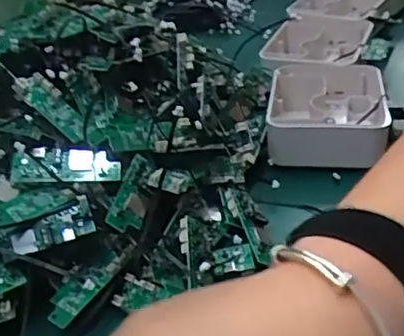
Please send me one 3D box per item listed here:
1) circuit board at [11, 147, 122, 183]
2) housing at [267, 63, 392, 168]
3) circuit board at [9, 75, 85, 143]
[{"bbox_3d":[-0.090,-0.002,0.396,0.070,0.008,0.023,0,68,-4],"label":"circuit board"},{"bbox_3d":[0.116,-0.049,0.539,0.105,0.047,0.130,-1,33,10],"label":"housing"},{"bbox_3d":[-0.106,-0.045,0.422,0.063,0.006,0.022,40,66,6],"label":"circuit board"}]

